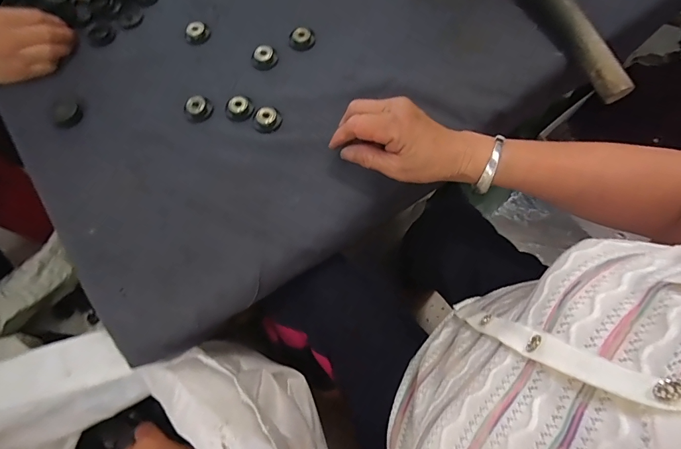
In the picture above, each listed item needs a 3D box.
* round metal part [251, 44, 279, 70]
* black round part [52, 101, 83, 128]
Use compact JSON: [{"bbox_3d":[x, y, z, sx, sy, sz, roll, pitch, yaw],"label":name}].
[{"bbox_3d":[-0.092,-0.201,0.464,0.032,0.015,0.028,-14,67,-4],"label":"round metal part"},{"bbox_3d":[-0.313,-0.126,0.440,0.031,0.010,0.030,-1,67,2],"label":"black round part"}]

